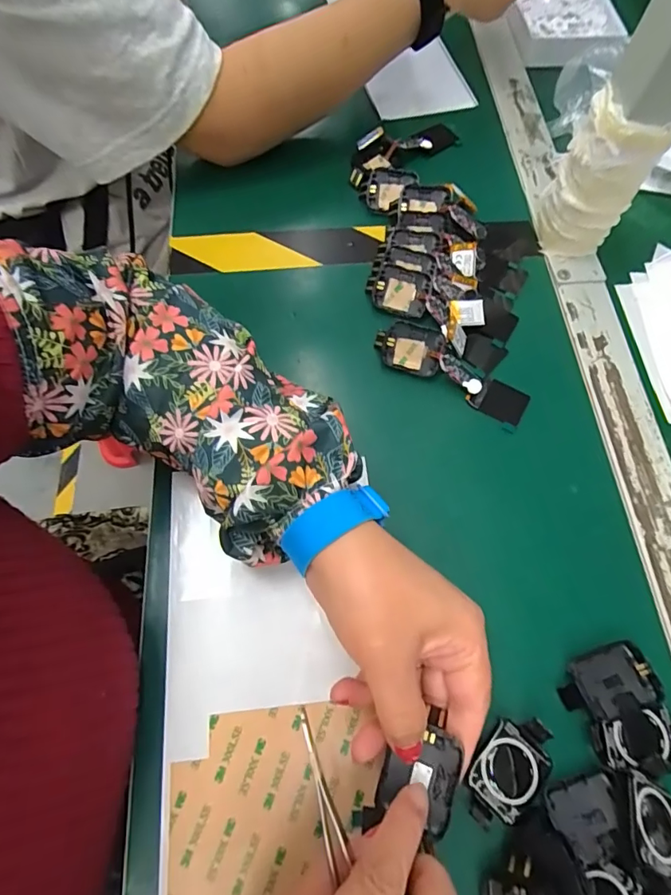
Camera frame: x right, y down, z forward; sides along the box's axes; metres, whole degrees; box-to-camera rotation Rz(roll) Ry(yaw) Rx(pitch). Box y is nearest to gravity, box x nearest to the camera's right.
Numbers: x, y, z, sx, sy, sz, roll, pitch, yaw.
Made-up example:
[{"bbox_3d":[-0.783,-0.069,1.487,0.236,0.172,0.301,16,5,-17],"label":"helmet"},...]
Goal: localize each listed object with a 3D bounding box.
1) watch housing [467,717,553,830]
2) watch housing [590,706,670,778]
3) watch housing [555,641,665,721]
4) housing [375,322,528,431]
[{"bbox_3d":[0.089,0.165,0.241,0.032,0.009,0.056,39,73,14],"label":"watch housing"},{"bbox_3d":[0.161,0.154,0.247,0.051,0.016,0.028,-8,68,-4],"label":"watch housing"},{"bbox_3d":[0.147,0.128,0.258,0.050,0.015,0.031,-14,69,-6],"label":"watch housing"},{"bbox_3d":[0.081,-0.053,0.328,0.112,0.017,0.032,31,71,11],"label":"housing"}]

